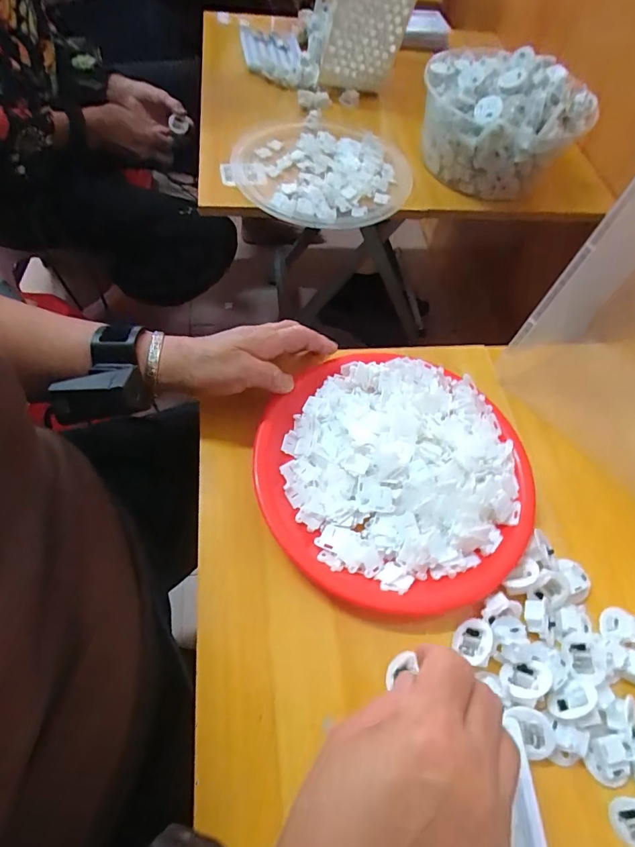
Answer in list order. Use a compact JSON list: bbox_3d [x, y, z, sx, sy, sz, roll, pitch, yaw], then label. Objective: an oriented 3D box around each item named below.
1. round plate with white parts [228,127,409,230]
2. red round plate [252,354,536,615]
[{"bbox_3d":[0.006,-0.345,0.621,0.229,0.028,0.237,1,59,-2],"label":"round plate with white parts"},{"bbox_3d":[0.065,0.035,0.382,0.224,0.031,0.217,1,59,-2],"label":"red round plate"}]

